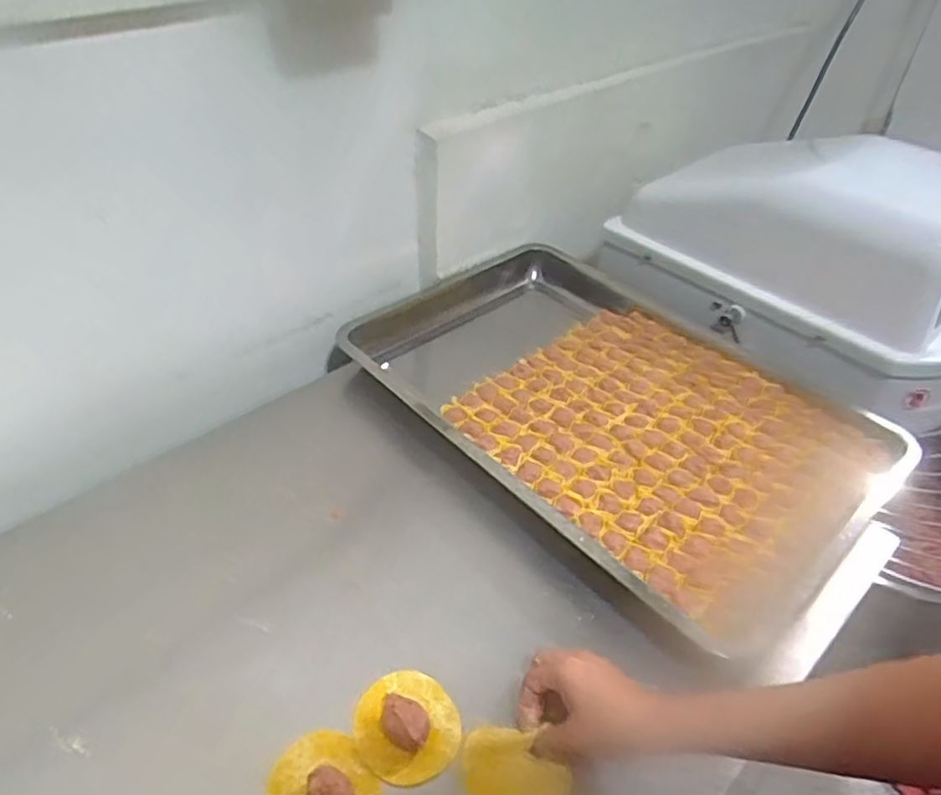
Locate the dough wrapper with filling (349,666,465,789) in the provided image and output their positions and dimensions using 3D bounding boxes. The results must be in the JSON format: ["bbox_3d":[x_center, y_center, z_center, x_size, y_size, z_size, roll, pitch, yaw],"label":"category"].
[{"bbox_3d":[-0.050,0.255,0.509,0.079,0.034,0.083,1,41,-1],"label":"dough wrapper with filling"}]

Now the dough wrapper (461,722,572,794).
[{"bbox_3d":[0.034,0.281,0.486,0.075,0.009,0.069,-6,41,-10],"label":"dough wrapper"}]

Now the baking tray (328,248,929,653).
[{"bbox_3d":[0.151,-0.001,0.799,0.400,0.061,0.614,-29,50,-31],"label":"baking tray"}]

